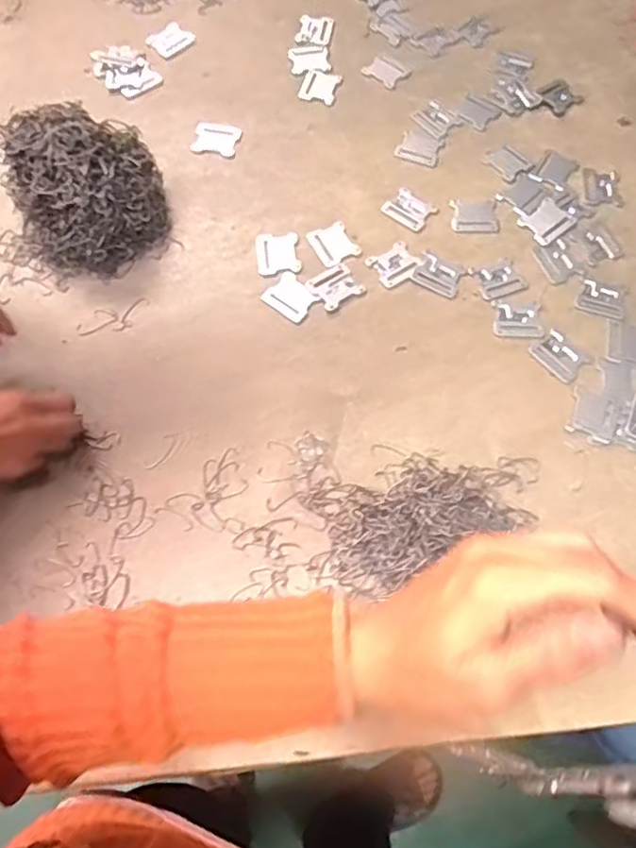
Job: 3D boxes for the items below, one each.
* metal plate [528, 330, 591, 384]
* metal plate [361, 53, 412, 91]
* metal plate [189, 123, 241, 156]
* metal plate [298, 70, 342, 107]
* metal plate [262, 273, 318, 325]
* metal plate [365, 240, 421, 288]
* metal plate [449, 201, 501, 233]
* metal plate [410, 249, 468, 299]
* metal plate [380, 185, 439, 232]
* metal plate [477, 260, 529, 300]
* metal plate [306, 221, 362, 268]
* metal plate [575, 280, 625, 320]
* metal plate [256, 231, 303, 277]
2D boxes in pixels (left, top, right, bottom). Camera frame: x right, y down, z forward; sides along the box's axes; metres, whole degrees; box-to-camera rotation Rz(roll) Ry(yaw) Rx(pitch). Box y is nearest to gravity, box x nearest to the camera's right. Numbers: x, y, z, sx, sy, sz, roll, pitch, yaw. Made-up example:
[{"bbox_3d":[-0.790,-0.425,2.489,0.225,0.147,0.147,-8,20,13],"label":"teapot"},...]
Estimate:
[{"bbox_3d":[0.239,-0.067,0.599,0.040,0.004,0.053,-37,70,-16],"label":"metal plate"},{"bbox_3d":[0.085,-0.441,0.759,0.053,0.004,0.044,37,70,16],"label":"metal plate"},{"bbox_3d":[-0.119,-0.335,0.714,0.052,0.005,0.048,8,65,3],"label":"metal plate"},{"bbox_3d":[0.003,-0.416,0.749,0.045,0.004,0.055,12,66,6],"label":"metal plate"},{"bbox_3d":[-0.028,-0.132,0.630,0.048,0.004,0.043,38,71,16],"label":"metal plate"},{"bbox_3d":[0.081,-0.170,0.643,0.048,0.004,0.042,-30,69,-13],"label":"metal plate"},{"bbox_3d":[0.174,-0.229,0.672,0.052,0.004,0.042,1,65,0],"label":"metal plate"},{"bbox_3d":[0.128,-0.158,0.640,0.050,0.004,0.042,28,68,12],"label":"metal plate"},{"bbox_3d":[0.101,-0.238,0.671,0.051,0.004,0.042,39,71,16],"label":"metal plate"},{"bbox_3d":[0.190,-0.151,0.634,0.052,0.004,0.038,-20,67,-9],"label":"metal plate"},{"bbox_3d":[0.016,-0.194,0.651,0.046,0.004,0.050,-26,68,-12],"label":"metal plate"},{"bbox_3d":[0.293,-0.126,0.625,0.047,0.004,0.038,25,67,11],"label":"metal plate"},{"bbox_3d":[-0.043,-0.184,0.651,0.045,0.004,0.054,-7,65,-4],"label":"metal plate"}]

